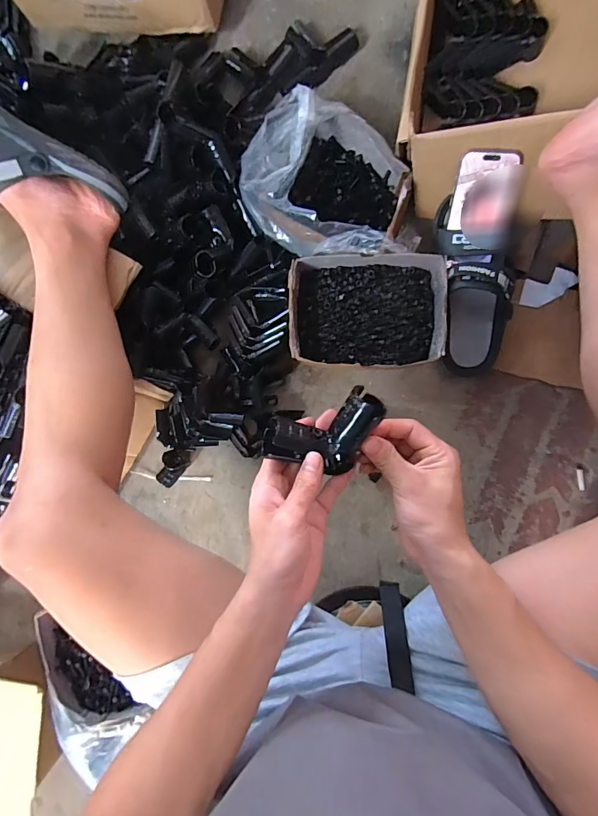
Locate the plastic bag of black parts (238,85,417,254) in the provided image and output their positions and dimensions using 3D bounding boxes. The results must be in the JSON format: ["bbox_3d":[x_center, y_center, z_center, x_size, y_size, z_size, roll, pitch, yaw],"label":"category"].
[{"bbox_3d":[0.054,-0.302,0.571,0.236,0.125,0.191,26,94,4],"label":"plastic bag of black parts"}]

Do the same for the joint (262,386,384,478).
[{"bbox_3d":[0.021,0.029,0.362,0.113,0.050,0.065,-21,90,5],"label":"joint"}]

